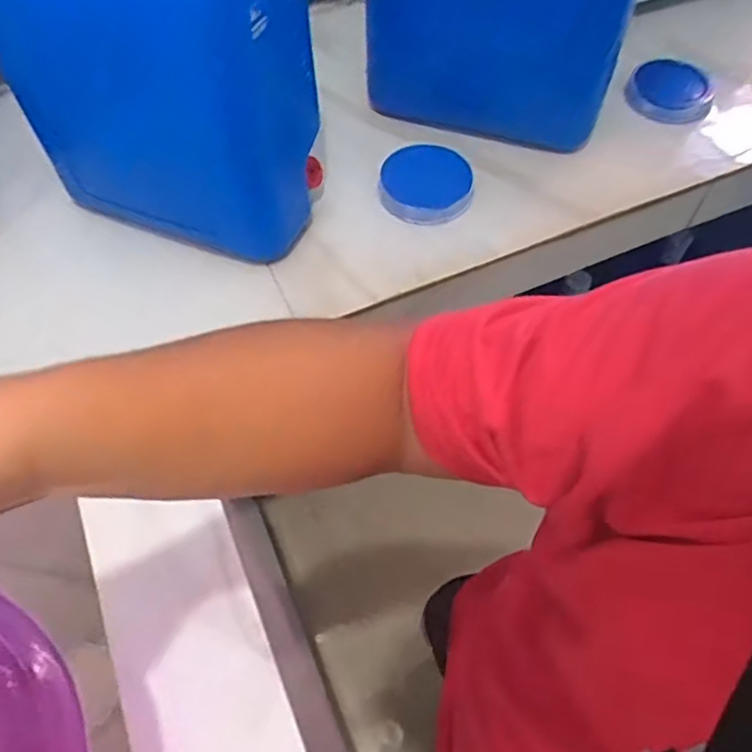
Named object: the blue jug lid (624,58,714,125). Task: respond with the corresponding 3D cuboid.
[{"bbox_3d":[0.429,-0.419,0.927,0.116,0.038,0.122,13,59,8],"label":"blue jug lid"}]

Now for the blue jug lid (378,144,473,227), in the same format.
[{"bbox_3d":[0.063,-0.255,0.827,0.122,0.026,0.116,6,65,-13],"label":"blue jug lid"}]

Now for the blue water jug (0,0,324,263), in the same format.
[{"bbox_3d":[-0.227,-0.331,0.644,0.310,0.382,0.148,19,60,11],"label":"blue water jug"}]

